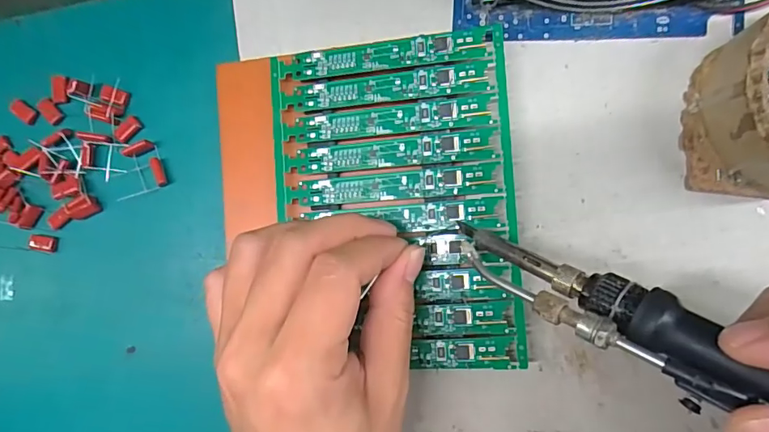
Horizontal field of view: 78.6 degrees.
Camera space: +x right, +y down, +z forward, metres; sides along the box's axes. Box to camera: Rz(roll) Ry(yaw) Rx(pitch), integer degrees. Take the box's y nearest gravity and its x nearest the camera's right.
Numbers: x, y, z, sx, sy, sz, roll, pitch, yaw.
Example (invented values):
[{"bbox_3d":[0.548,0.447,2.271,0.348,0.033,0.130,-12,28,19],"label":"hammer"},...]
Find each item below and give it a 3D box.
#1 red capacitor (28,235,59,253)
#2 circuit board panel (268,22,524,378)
[{"bbox_3d":[-0.204,0.017,0.281,0.015,0.006,0.009,10,90,10],"label":"red capacitor"},{"bbox_3d":[0.004,-0.007,0.238,0.119,0.005,0.161,-4,87,10],"label":"circuit board panel"}]

